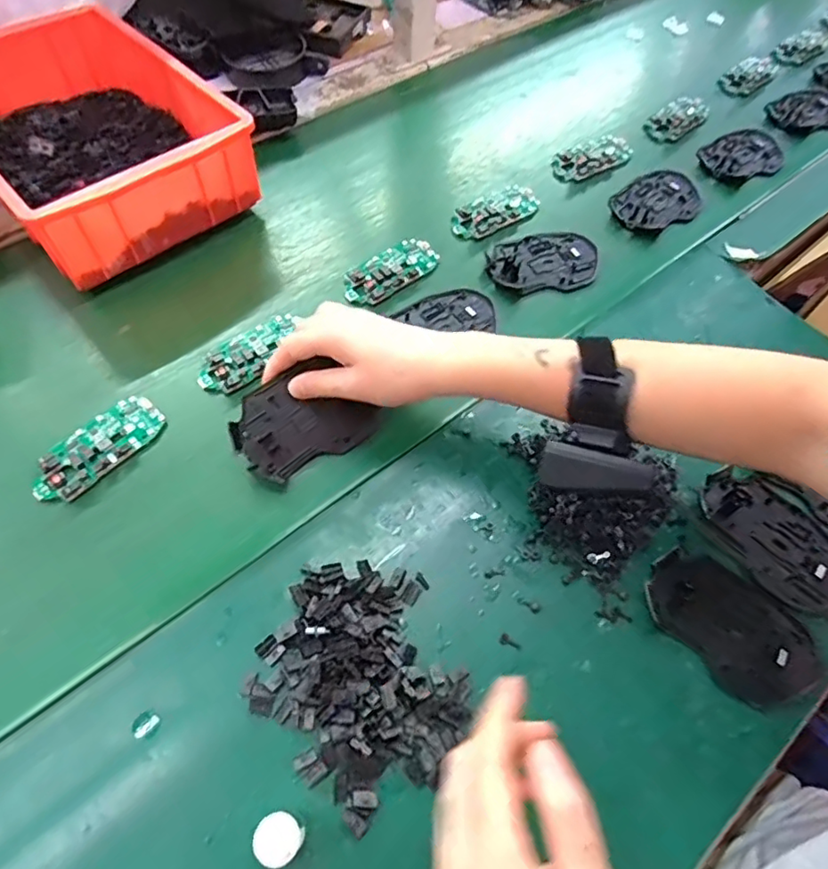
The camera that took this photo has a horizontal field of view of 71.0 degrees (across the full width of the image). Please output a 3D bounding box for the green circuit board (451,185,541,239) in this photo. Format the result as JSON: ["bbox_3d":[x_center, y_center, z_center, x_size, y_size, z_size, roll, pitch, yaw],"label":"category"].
[{"bbox_3d":[0.081,-0.230,0.589,0.099,0.012,0.045,-33,67,-21],"label":"green circuit board"}]

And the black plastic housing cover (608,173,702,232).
[{"bbox_3d":[0.259,-0.247,0.615,0.109,0.007,0.068,-28,65,-19],"label":"black plastic housing cover"}]

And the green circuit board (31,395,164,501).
[{"bbox_3d":[-0.234,0.009,0.429,0.045,0.014,0.097,35,63,15],"label":"green circuit board"}]

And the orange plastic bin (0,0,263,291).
[{"bbox_3d":[-0.308,-0.280,0.545,0.198,0.089,0.282,-37,69,-22],"label":"orange plastic bin"}]

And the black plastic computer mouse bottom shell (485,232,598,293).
[{"bbox_3d":[0.124,-0.167,0.558,0.109,0.016,0.069,-11,61,-10],"label":"black plastic computer mouse bottom shell"}]

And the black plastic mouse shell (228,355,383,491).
[{"bbox_3d":[-0.084,-0.010,0.440,0.102,0.016,0.072,-33,93,-21],"label":"black plastic mouse shell"}]

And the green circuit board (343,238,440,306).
[{"bbox_3d":[-0.023,-0.152,0.539,0.098,0.009,0.048,-37,68,-22],"label":"green circuit board"}]

